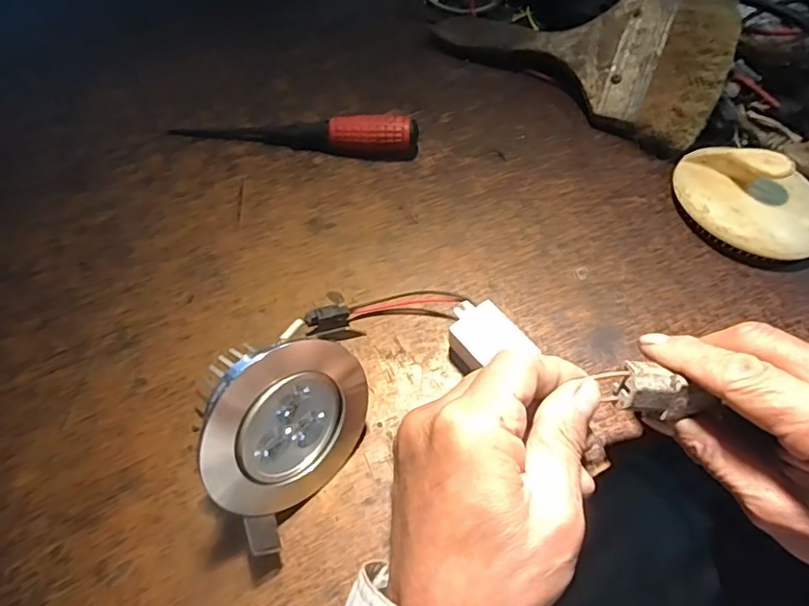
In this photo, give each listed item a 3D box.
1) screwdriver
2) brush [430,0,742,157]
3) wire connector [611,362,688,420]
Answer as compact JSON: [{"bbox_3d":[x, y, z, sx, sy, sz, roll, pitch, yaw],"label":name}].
[{"bbox_3d":[-0.074,-0.114,0.383,0.163,0.021,0.019,3,62,5],"label":"screwdriver"},{"bbox_3d":[0.127,-0.188,0.391,0.196,0.019,0.097,34,100,20],"label":"brush"},{"bbox_3d":[0.112,0.040,0.255,0.032,0.016,0.019,11,63,9],"label":"wire connector"}]

